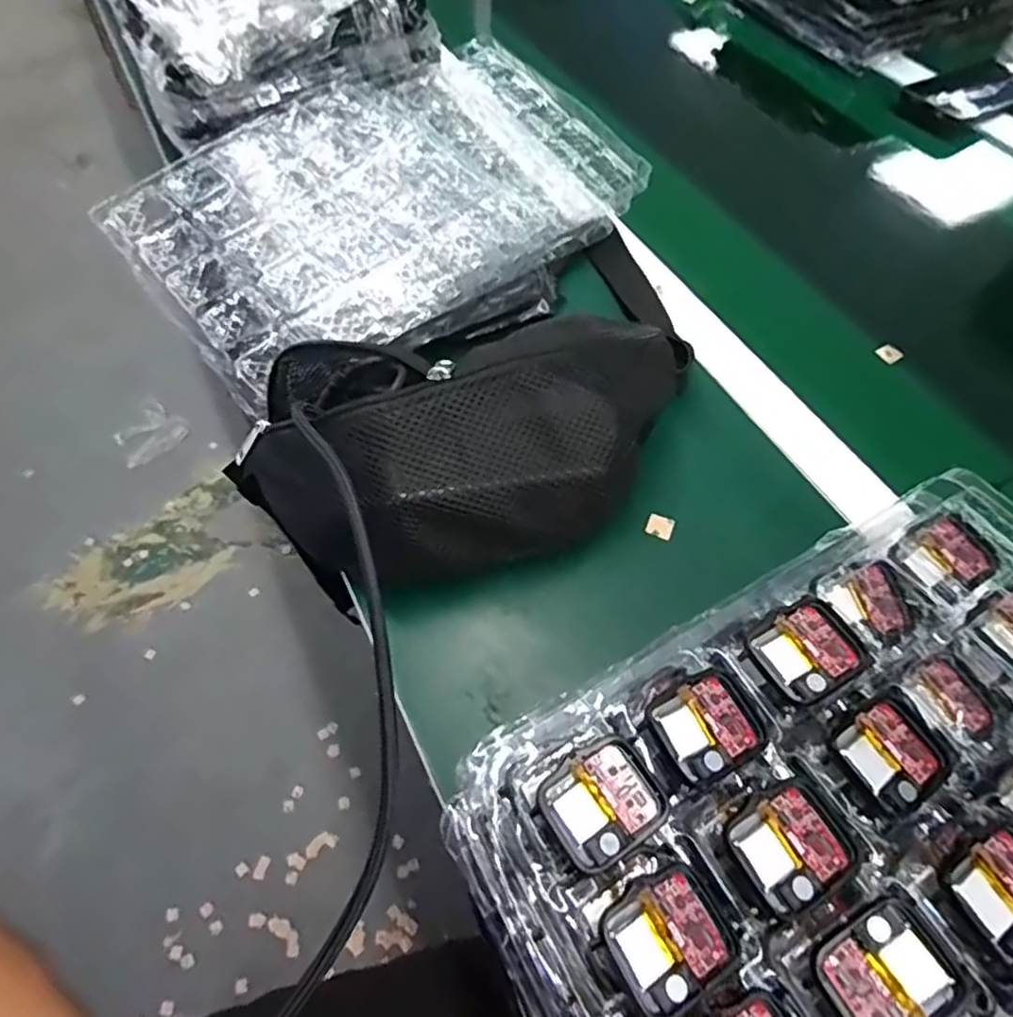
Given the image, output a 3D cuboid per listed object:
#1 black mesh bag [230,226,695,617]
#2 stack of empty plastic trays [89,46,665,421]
[{"bbox_3d":[-0.003,-0.054,0.412,0.275,0.111,0.157,-26,61,-15],"label":"black mesh bag"},{"bbox_3d":[-0.109,-0.251,0.553,0.389,0.054,0.282,-28,61,-16],"label":"stack of empty plastic trays"}]

